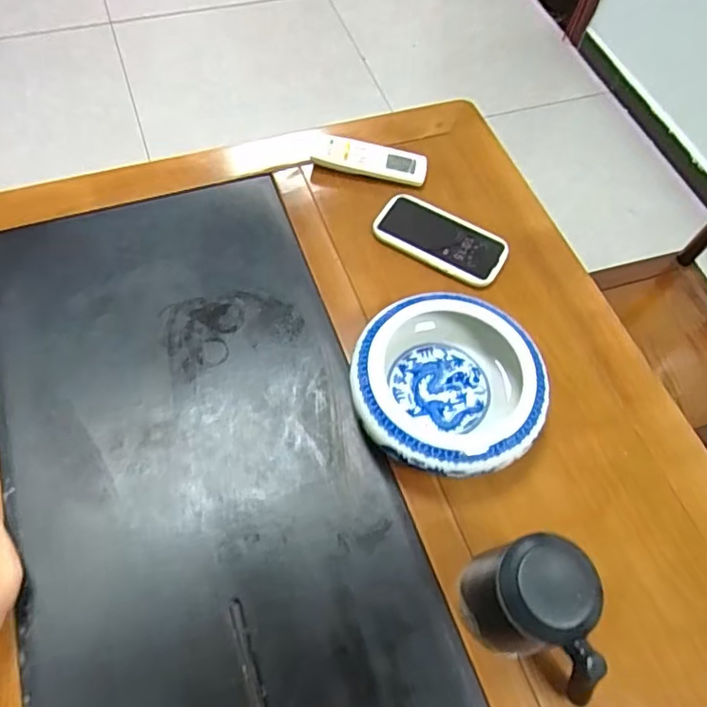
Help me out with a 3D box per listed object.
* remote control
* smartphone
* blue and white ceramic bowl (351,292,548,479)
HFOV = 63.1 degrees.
[{"bbox_3d":[0.020,-0.256,0.766,0.151,0.024,0.048,14,63,5],"label":"remote control"},{"bbox_3d":[0.107,-0.140,0.717,0.160,0.013,0.080,28,65,11],"label":"smartphone"},{"bbox_3d":[0.096,0.037,0.600,0.189,0.068,0.186,1,63,-2],"label":"blue and white ceramic bowl"}]

